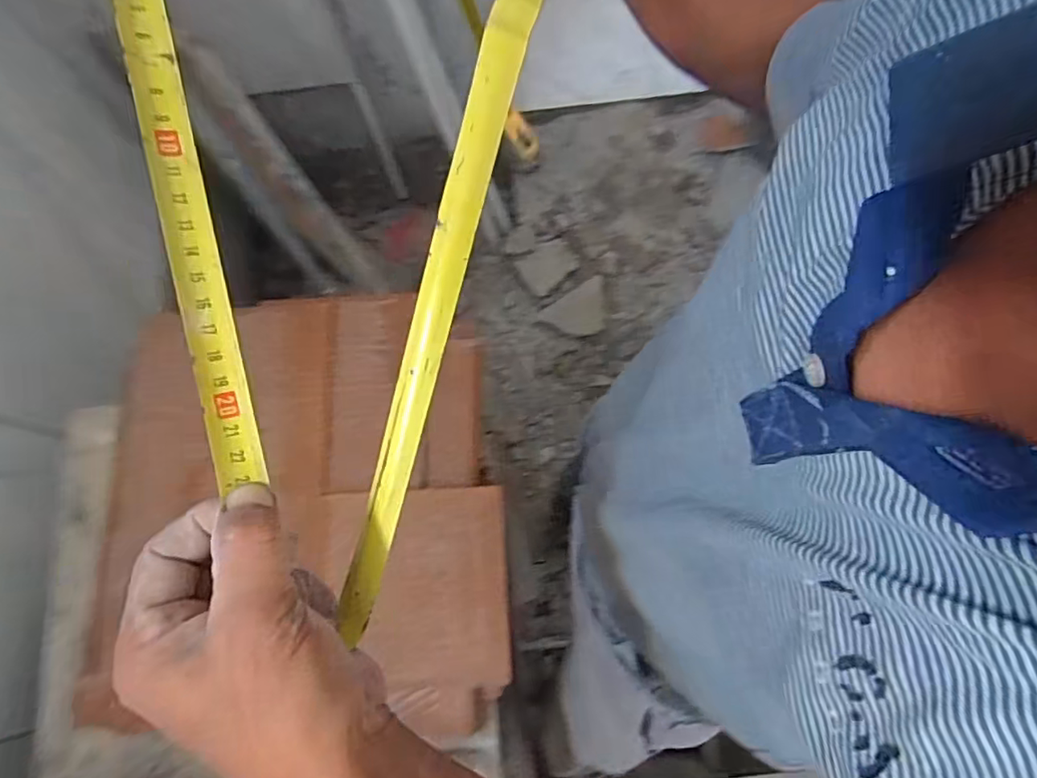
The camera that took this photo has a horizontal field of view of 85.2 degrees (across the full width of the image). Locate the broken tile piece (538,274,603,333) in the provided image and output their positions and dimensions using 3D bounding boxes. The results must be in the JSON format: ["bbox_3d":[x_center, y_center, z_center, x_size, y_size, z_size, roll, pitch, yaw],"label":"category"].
[{"bbox_3d":[0.143,-0.221,1.503,0.165,0.021,0.151,0,72,2],"label":"broken tile piece"}]

